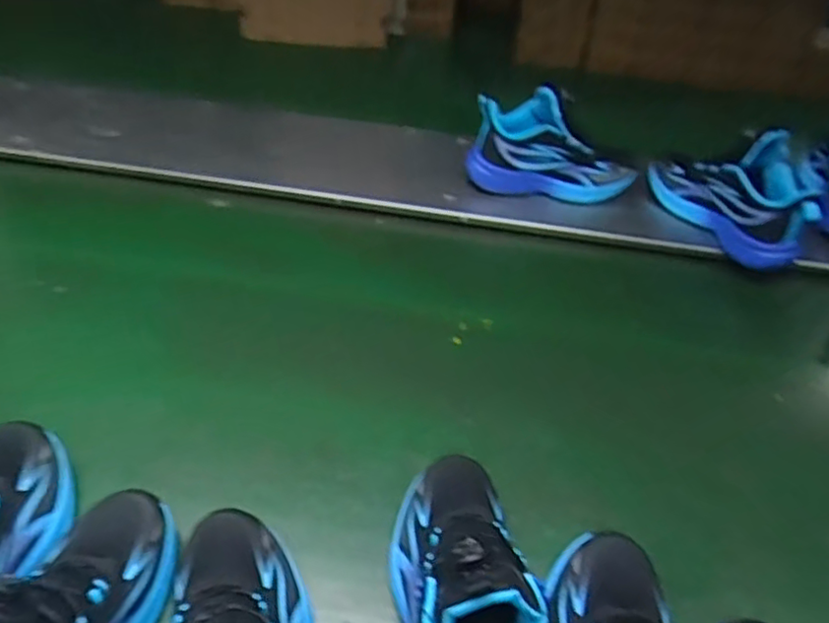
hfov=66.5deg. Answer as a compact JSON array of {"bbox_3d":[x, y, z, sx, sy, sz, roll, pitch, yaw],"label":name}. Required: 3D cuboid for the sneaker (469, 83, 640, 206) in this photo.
[{"bbox_3d":[0.200,-0.219,0.912,0.233,0.153,0.101,17,48,9],"label":"sneaker"}]

